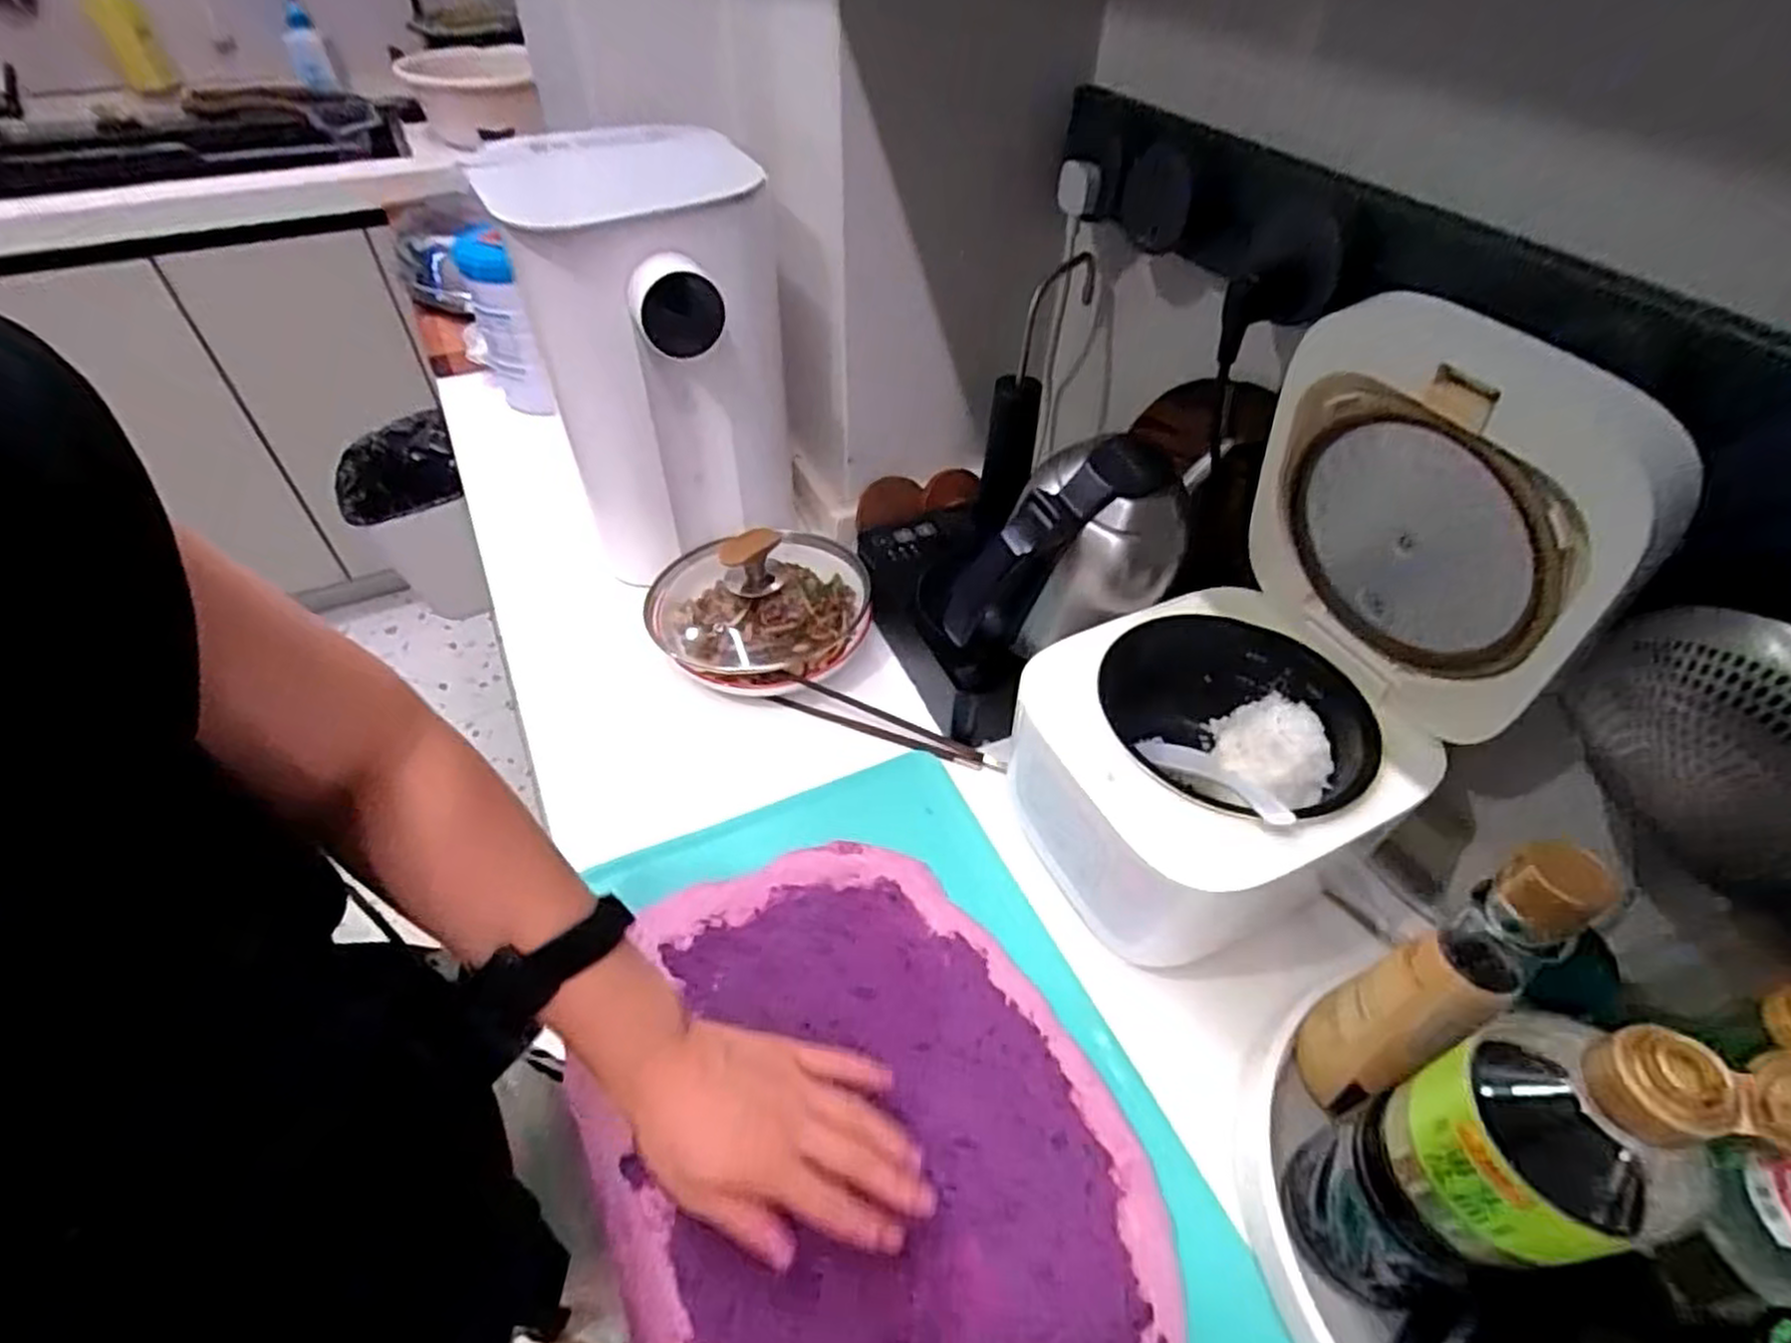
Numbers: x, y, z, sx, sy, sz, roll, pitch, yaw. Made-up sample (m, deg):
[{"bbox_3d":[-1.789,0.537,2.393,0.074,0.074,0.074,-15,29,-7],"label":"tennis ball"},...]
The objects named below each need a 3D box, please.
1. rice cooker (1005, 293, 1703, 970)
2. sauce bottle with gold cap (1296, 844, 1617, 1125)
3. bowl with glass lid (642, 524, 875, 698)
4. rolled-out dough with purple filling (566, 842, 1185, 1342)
[{"bbox_3d":[0.216,-0.003,0.498,0.230,0.356,0.212,-19,50,-18],"label":"rice cooker"},{"bbox_3d":[0.271,0.169,0.415,0.047,0.236,0.052,-22,52,-21],"label":"sauce bottle with gold cap"},{"bbox_3d":[-0.125,-0.074,0.733,0.205,0.097,0.201,-9,48,-10],"label":"bowl with glass lid"},{"bbox_3d":[-0.018,0.288,0.469,0.291,0.013,0.399,-21,51,-20],"label":"rolled-out dough with purple filling"}]

